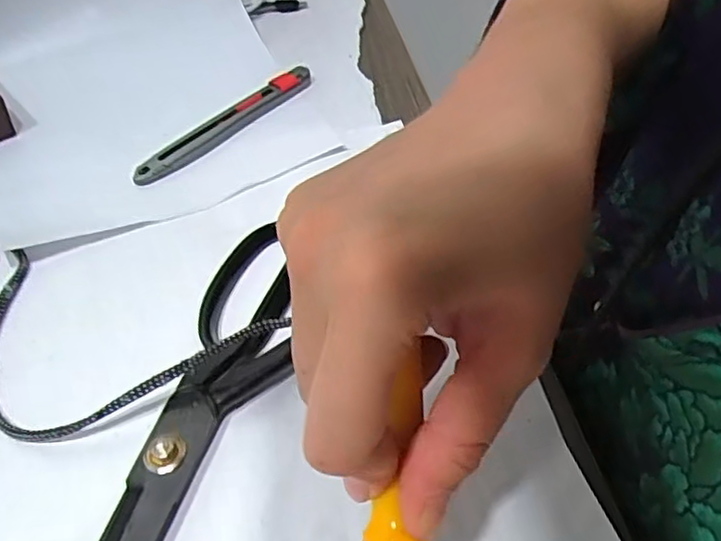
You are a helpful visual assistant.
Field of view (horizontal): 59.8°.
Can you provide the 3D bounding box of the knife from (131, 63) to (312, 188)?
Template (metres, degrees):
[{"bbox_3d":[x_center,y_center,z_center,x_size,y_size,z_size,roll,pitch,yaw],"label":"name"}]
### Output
[{"bbox_3d":[-0.083,-0.097,0.401,0.017,0.012,0.148,31,55,23],"label":"knife"}]

